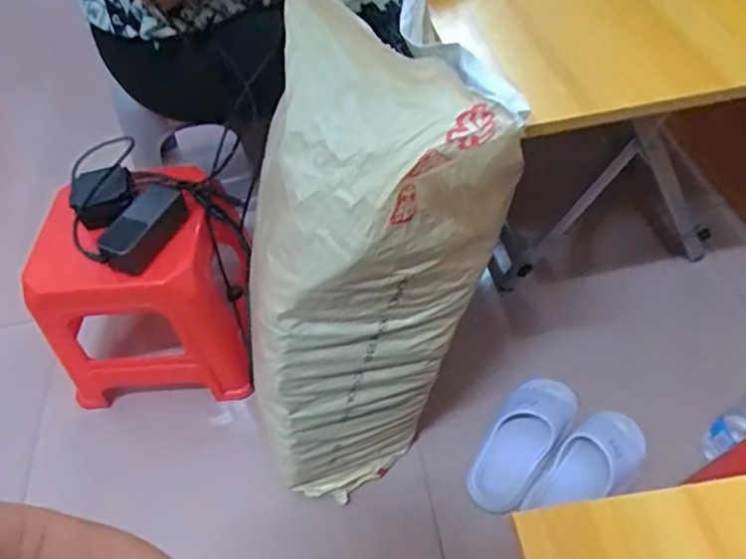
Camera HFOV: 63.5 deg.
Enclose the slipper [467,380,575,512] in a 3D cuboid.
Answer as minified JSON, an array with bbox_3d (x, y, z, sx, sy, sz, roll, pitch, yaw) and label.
[{"bbox_3d":[0.220,0.236,0.889,0.092,0.055,0.227,27,59,25],"label":"slipper"}]

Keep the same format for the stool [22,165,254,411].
[{"bbox_3d":[-0.337,0.025,0.926,0.266,0.307,0.212,-5,51,3],"label":"stool"}]

